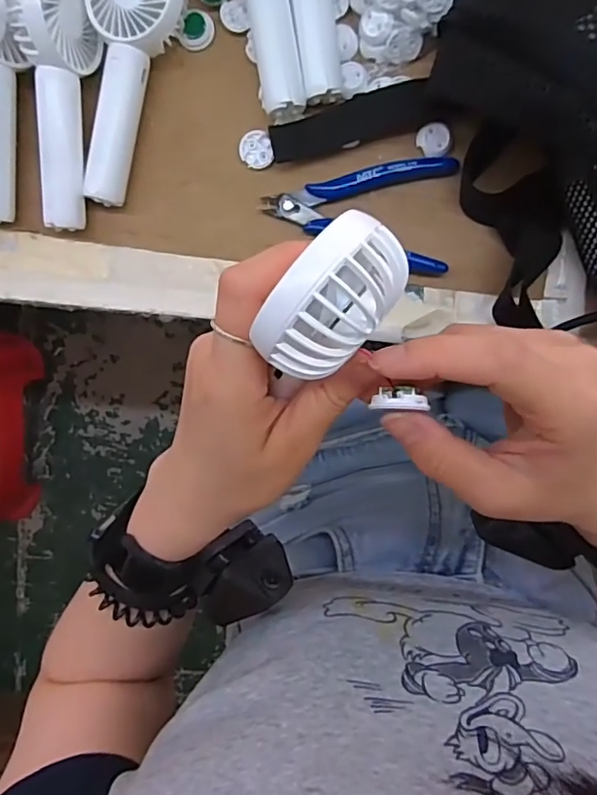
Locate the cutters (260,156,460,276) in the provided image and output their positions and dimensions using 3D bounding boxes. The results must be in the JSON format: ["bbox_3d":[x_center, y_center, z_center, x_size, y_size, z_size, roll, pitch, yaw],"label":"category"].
[{"bbox_3d":[0.037,-0.117,0.342,0.113,0.011,0.069,7,95,3],"label":"cutters"}]

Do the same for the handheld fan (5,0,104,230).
[{"bbox_3d":[-0.141,-0.175,0.325,0.038,0.058,0.139,0,95,4],"label":"handheld fan"}]

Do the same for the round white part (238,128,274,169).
[{"bbox_3d":[-0.026,-0.156,0.345,0.020,0.004,0.023,-5,94,4],"label":"round white part"}]

